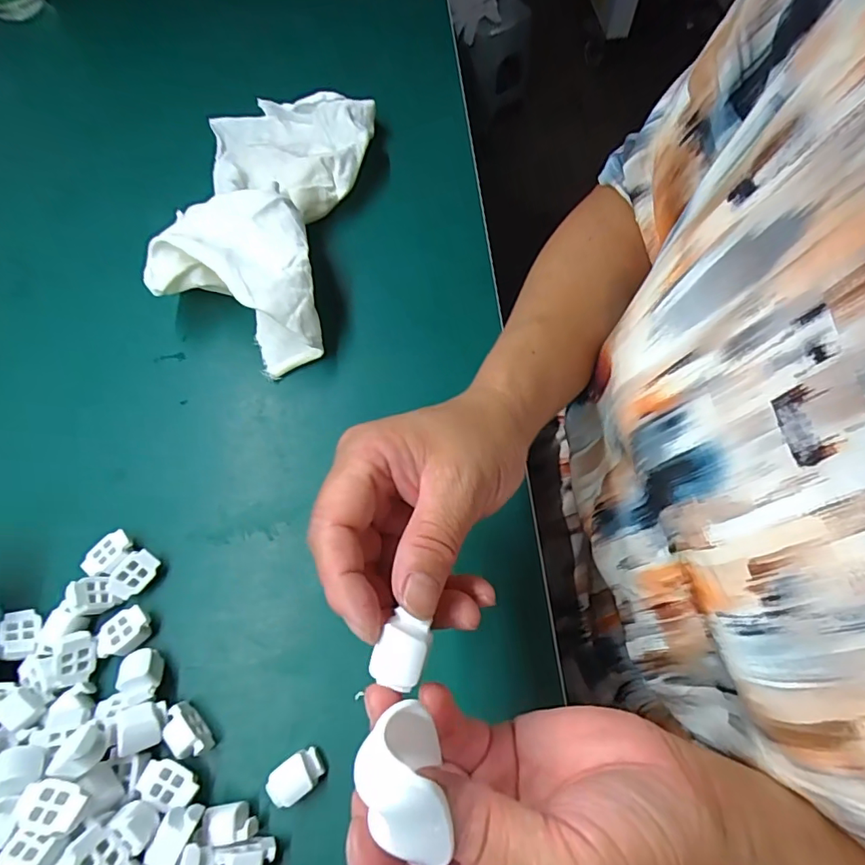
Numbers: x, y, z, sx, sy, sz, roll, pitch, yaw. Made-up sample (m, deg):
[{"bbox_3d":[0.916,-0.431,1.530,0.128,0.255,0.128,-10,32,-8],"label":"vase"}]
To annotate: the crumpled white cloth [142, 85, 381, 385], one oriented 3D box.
[{"bbox_3d":[-0.124,-0.177,0.382,0.130,0.055,0.268,3,67,1],"label":"crumpled white cloth"}]

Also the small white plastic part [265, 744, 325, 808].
[{"bbox_3d":[-0.069,0.172,0.250,0.026,0.010,0.018,-35,71,-14],"label":"small white plastic part"}]

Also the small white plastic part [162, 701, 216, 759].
[{"bbox_3d":[-0.127,0.153,0.256,0.015,0.014,0.027,-35,71,-14],"label":"small white plastic part"}]

